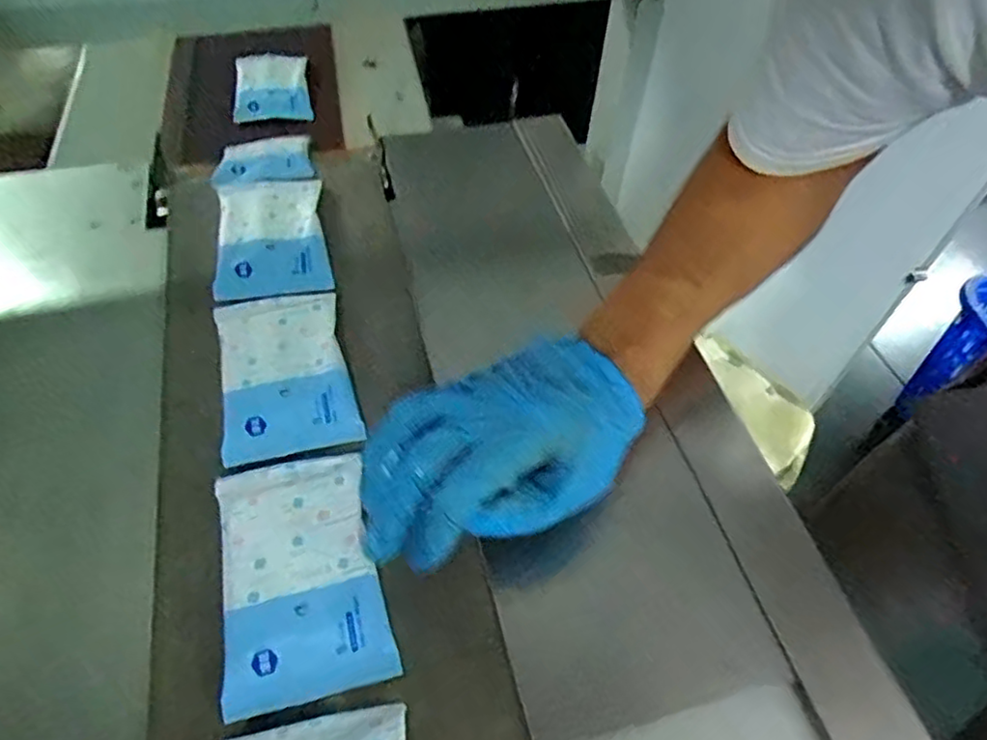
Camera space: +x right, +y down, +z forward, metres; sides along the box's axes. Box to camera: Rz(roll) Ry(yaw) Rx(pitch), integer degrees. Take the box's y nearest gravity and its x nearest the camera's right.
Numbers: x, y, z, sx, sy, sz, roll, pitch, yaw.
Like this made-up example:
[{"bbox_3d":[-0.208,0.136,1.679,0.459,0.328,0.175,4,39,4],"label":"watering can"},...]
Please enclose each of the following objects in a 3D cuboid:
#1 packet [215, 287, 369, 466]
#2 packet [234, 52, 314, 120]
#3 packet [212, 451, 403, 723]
[{"bbox_3d":[-0.145,-0.003,0.447,0.082,0.015,0.133,-13,54,-12],"label":"packet"},{"bbox_3d":[-0.271,-0.345,0.788,0.088,0.027,0.117,-9,54,-9],"label":"packet"},{"bbox_3d":[-0.108,0.109,0.358,0.082,0.012,0.134,-13,54,-11],"label":"packet"}]

